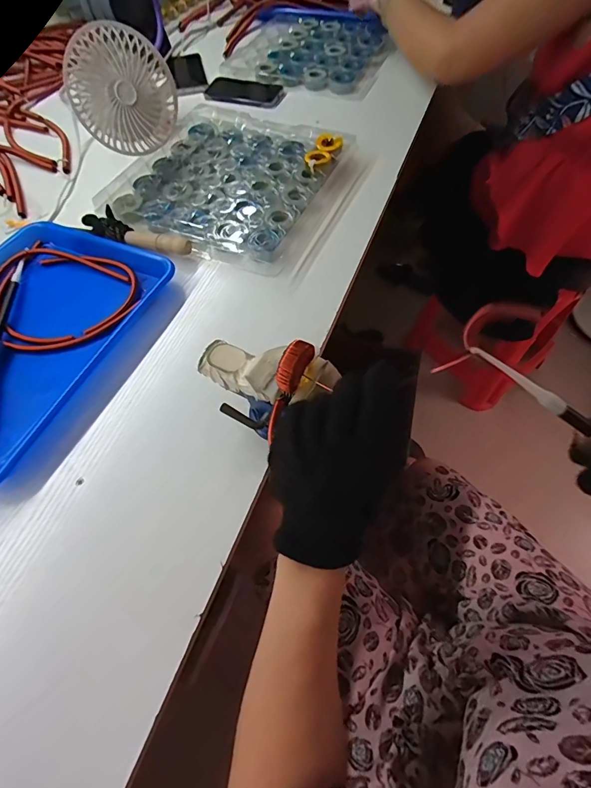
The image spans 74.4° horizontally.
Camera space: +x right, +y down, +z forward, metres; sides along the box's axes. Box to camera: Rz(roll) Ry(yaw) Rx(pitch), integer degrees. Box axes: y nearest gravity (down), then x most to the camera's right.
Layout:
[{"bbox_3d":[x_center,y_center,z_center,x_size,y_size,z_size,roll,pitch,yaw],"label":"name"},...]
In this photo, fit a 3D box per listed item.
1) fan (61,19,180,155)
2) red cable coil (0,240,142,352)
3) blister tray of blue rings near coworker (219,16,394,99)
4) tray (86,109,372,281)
[{"bbox_3d":[-0.244,-0.427,0.553,0.147,0.144,0.065,-25,40,-9],"label":"fan"},{"bbox_3d":[-0.311,-0.127,0.497,0.203,0.013,0.165,22,65,14],"label":"red cable coil"},{"bbox_3d":[0.030,-0.748,0.848,0.326,0.028,0.311,21,62,13],"label":"blister tray of blue rings near coworker"},{"bbox_3d":[-0.094,-0.331,0.595,0.313,0.029,0.300,21,64,14],"label":"tray"}]

